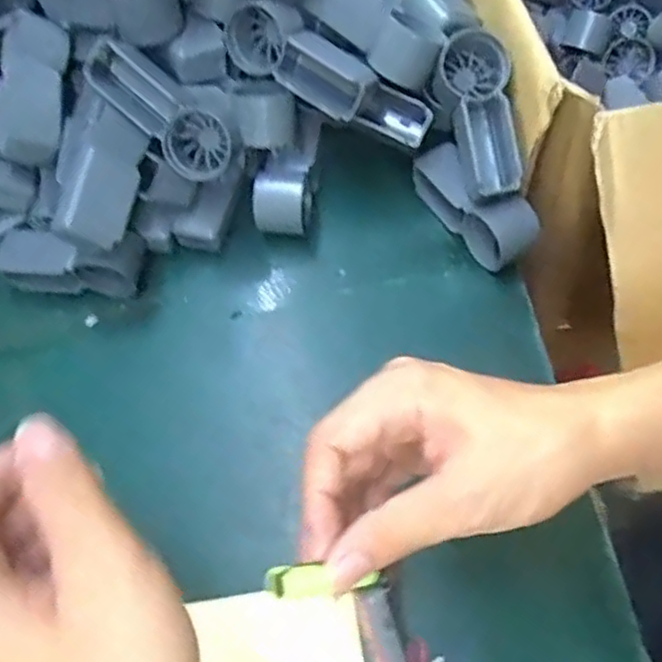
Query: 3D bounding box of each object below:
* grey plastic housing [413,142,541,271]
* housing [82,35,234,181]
[{"bbox_3d":[0.086,-0.077,0.442,0.028,0.047,0.089,-39,68,-11],"label":"grey plastic housing"},{"bbox_3d":[-0.102,-0.131,0.422,0.098,0.029,0.039,42,72,-11],"label":"housing"}]

